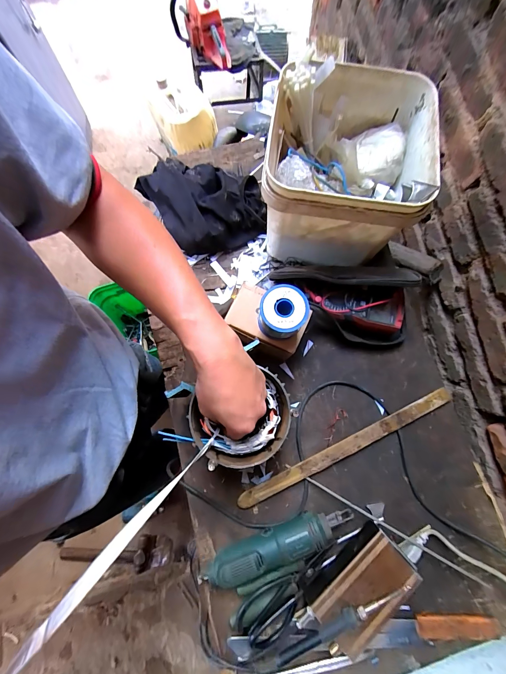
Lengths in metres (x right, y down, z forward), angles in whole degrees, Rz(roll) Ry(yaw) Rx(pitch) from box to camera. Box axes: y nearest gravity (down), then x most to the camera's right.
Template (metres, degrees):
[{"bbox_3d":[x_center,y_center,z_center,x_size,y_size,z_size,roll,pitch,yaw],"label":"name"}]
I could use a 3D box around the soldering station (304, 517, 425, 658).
[{"bbox_3d":[0.161,0.369,0.418,0.152,0.049,0.099,-38,82,-8],"label":"soldering station"}]

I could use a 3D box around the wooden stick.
[{"bbox_3d":[0.157,0.188,0.475,0.395,0.007,0.027,-26,80,-3],"label":"wooden stick"}]

